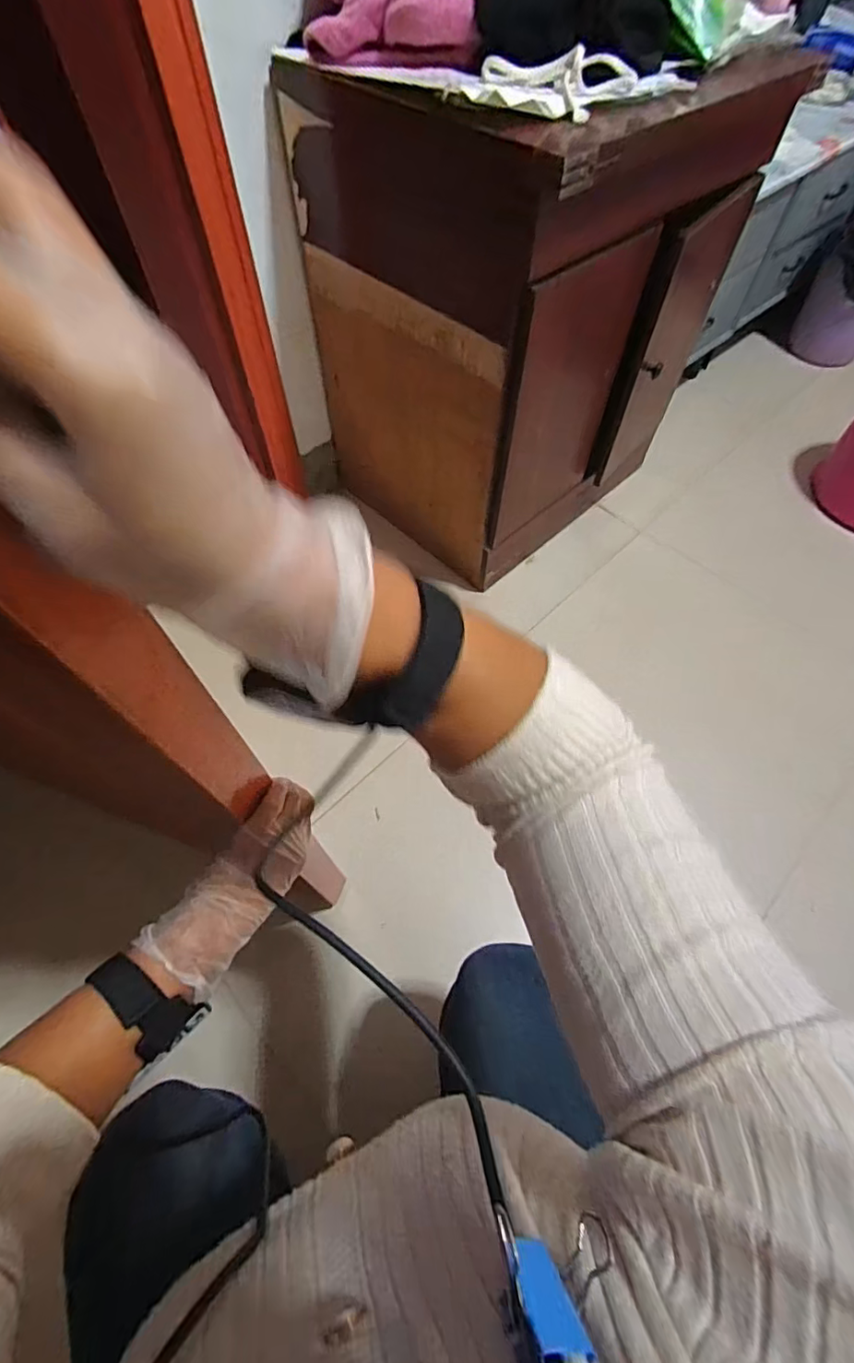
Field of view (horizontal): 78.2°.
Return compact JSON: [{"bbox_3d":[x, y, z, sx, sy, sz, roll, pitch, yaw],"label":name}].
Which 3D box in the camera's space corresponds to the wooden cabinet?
[{"bbox_3d":[0.165,-0.661,0.988,0.585,0.678,0.484,-34,66,-19],"label":"wooden cabinet"}]

